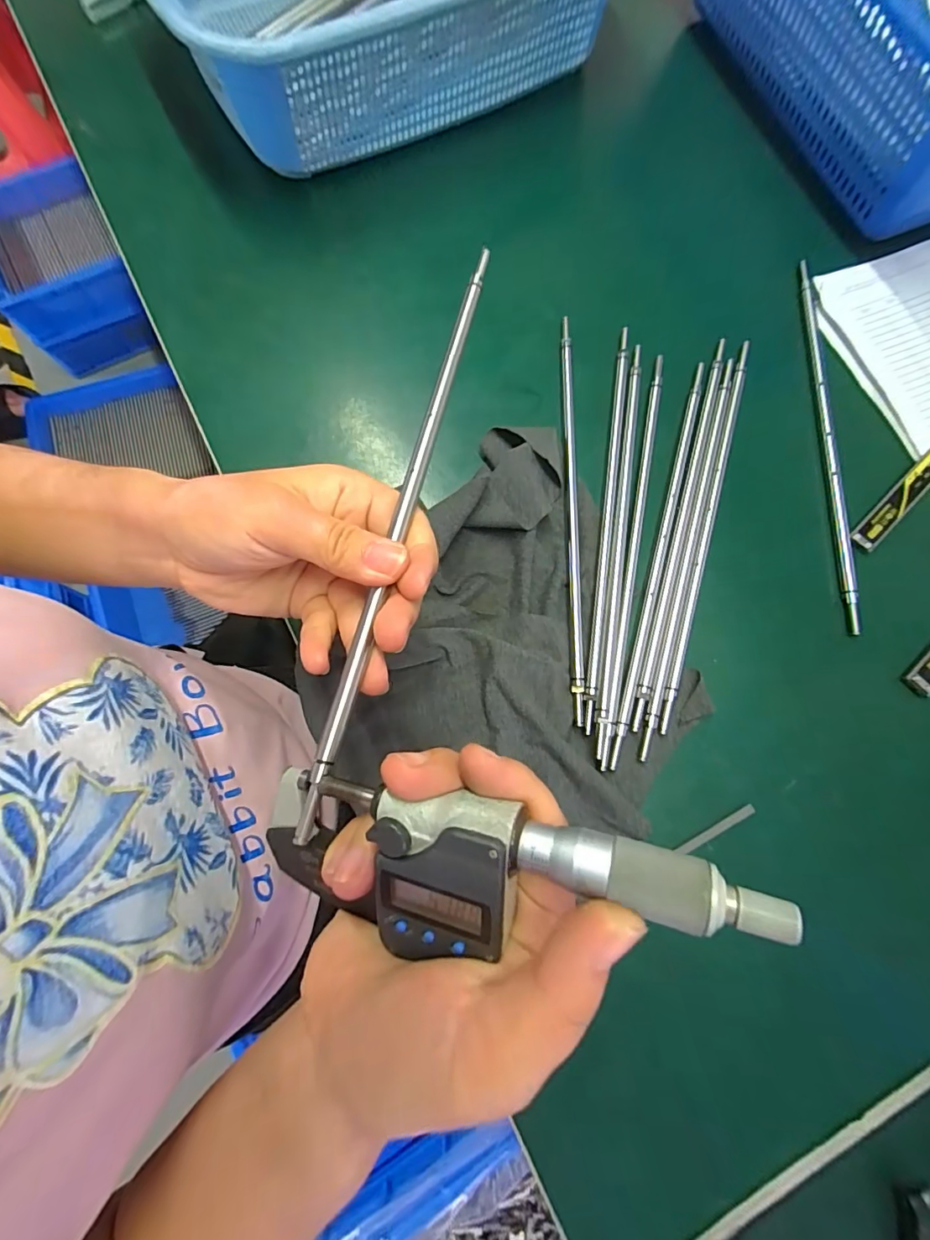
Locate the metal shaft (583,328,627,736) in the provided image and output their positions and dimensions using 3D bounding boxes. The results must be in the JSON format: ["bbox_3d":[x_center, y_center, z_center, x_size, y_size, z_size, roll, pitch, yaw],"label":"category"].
[{"bbox_3d":[0.091,-0.067,0.311,0.009,0.011,0.271,9,78,1],"label":"metal shaft"}]

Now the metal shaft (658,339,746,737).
[{"bbox_3d":[0.154,-0.061,0.312,0.009,0.004,0.267,17,78,3],"label":"metal shaft"}]

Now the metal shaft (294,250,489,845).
[{"bbox_3d":[-0.023,-0.054,0.205,0.007,0.005,0.275,13,72,2],"label":"metal shaft"}]

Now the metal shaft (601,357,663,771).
[{"bbox_3d":[0.107,-0.047,0.305,0.008,0.011,0.270,12,78,2],"label":"metal shaft"}]

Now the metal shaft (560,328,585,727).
[{"bbox_3d":[0.069,-0.073,0.311,0.008,0.007,0.269,1,78,0],"label":"metal shaft"}]

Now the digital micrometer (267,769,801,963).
[{"bbox_3d":[0.003,0.076,0.145,0.158,0.026,0.047,-3,77,21],"label":"digital micrometer"}]

